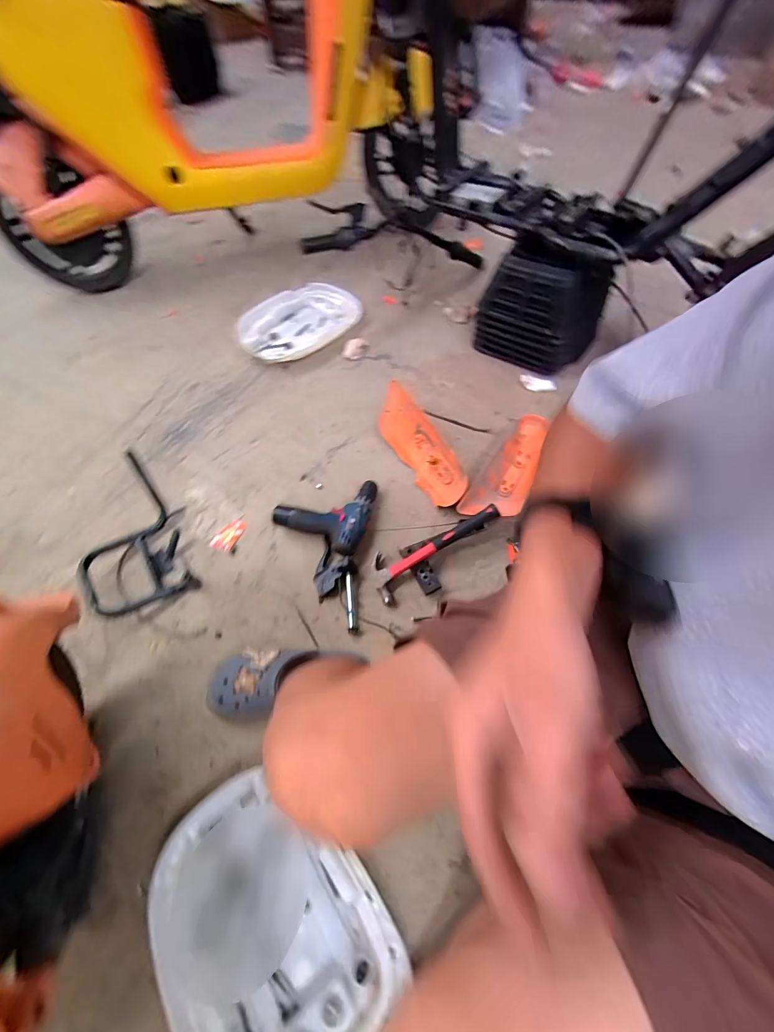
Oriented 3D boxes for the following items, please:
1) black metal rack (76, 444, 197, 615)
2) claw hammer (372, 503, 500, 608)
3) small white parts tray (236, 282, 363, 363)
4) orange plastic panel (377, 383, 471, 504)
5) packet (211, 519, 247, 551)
[{"bbox_3d":[-0.503,0.073,0.753,0.206,0.127,0.313,-32,64,-14],"label":"black metal rack"},{"bbox_3d":[0.091,0.059,0.745,0.269,0.029,0.096,-33,63,4],"label":"claw hammer"},{"bbox_3d":[-0.252,-0.584,1.150,0.278,0.041,0.362,36,68,20],"label":"small white parts tray"},{"bbox_3d":[0.081,-0.159,0.879,0.104,0.075,0.323,-26,63,-11],"label":"orange plastic panel"},{"bbox_3d":[-0.345,0.039,0.844,0.050,0.005,0.077,20,64,13],"label":"packet"}]

